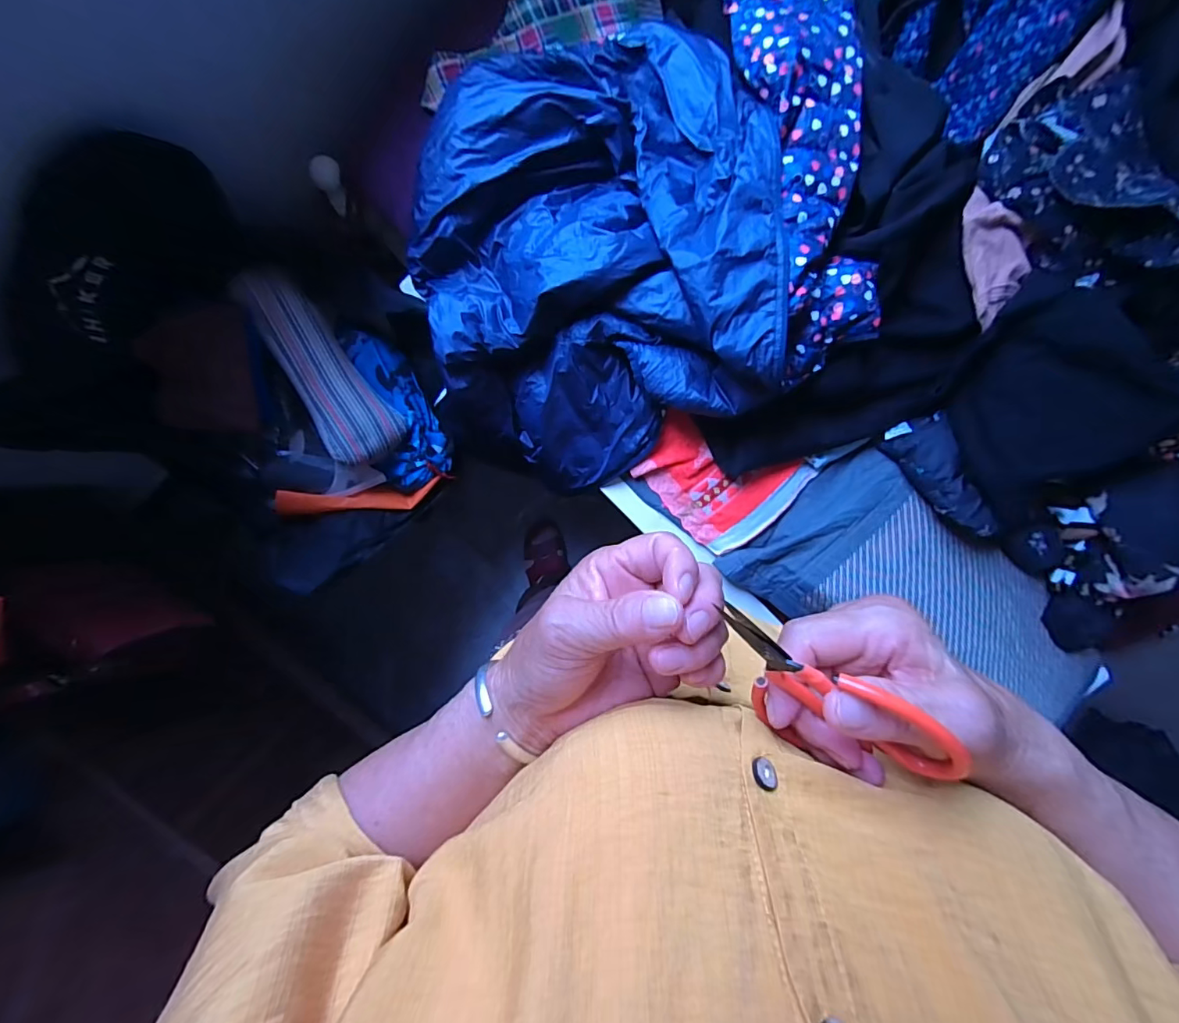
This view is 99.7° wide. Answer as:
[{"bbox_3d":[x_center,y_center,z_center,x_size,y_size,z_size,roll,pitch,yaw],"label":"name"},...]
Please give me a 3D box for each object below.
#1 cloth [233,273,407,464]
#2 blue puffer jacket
[{"bbox_3d":[-0.393,-0.213,0.749,0.112,0.038,0.280,-35,110,-30],"label":"cloth"},{"bbox_3d":[0.005,-0.304,0.642,0.421,0.196,0.506,-9,96,-3],"label":"blue puffer jacket"}]

